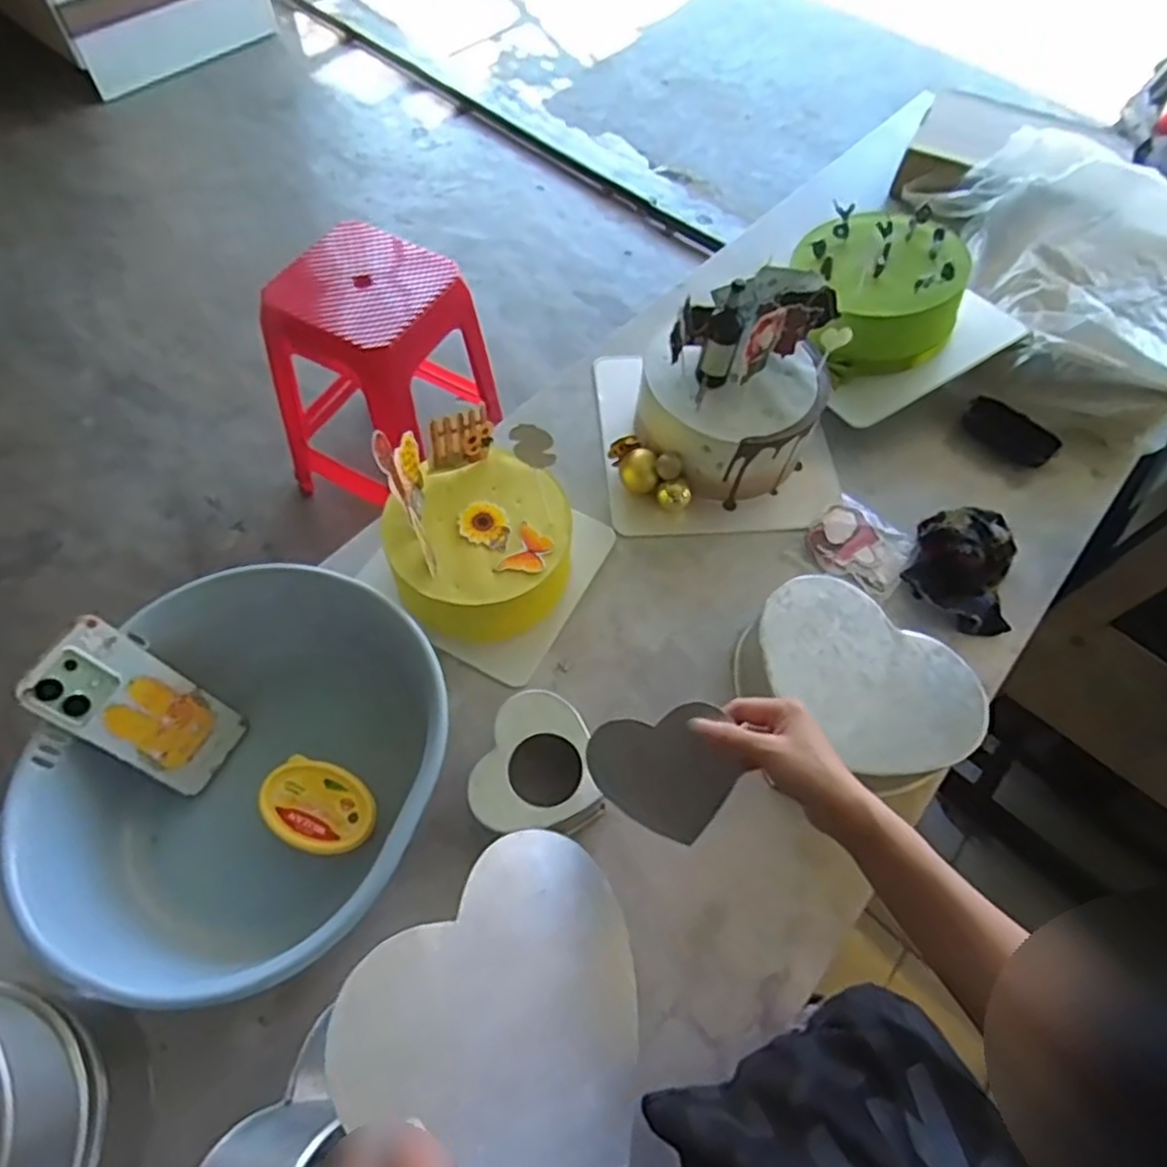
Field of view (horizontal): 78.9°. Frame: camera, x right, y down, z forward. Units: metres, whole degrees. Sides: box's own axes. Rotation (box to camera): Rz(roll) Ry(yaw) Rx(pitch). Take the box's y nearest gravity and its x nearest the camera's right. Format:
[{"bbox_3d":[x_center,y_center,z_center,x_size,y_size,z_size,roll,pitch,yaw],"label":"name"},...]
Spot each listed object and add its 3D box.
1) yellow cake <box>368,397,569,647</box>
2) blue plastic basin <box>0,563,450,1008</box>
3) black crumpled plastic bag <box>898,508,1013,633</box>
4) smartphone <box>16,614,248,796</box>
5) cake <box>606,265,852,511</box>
[{"bbox_3d":[-0.099,-0.061,0.665,0.166,0.189,0.159,-12,63,-10],"label":"yellow cake"},{"bbox_3d":[-0.256,0.157,0.578,0.274,0.134,0.309,21,63,8],"label":"blue plastic basin"},{"bbox_3d":[0.402,-0.023,0.740,0.111,0.042,0.147,23,63,9],"label":"black crumpled plastic bag"},{"bbox_3d":[-0.354,0.102,0.571,0.015,0.163,0.077,3,51,42],"label":"smartphone"},{"bbox_3d":[0.154,-0.198,0.756,0.190,0.198,0.205,24,63,9],"label":"cake"}]

